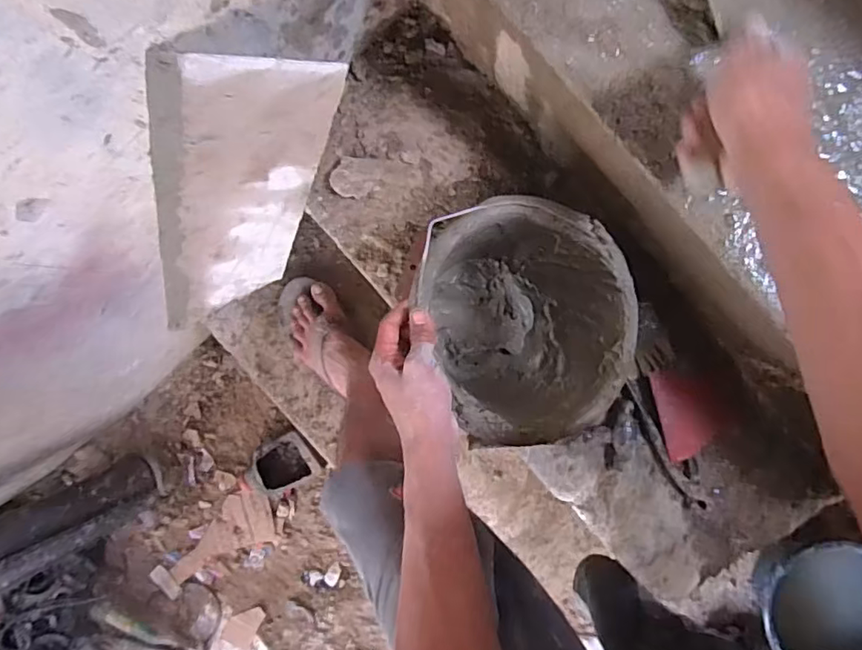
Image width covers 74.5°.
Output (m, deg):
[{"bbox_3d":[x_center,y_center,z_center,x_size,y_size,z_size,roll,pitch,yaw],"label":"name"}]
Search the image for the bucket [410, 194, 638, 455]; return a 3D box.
[{"bbox_3d":[0.087,-0.005,0.665,0.242,0.174,0.252,-12,94,-18],"label":"bucket"}]

